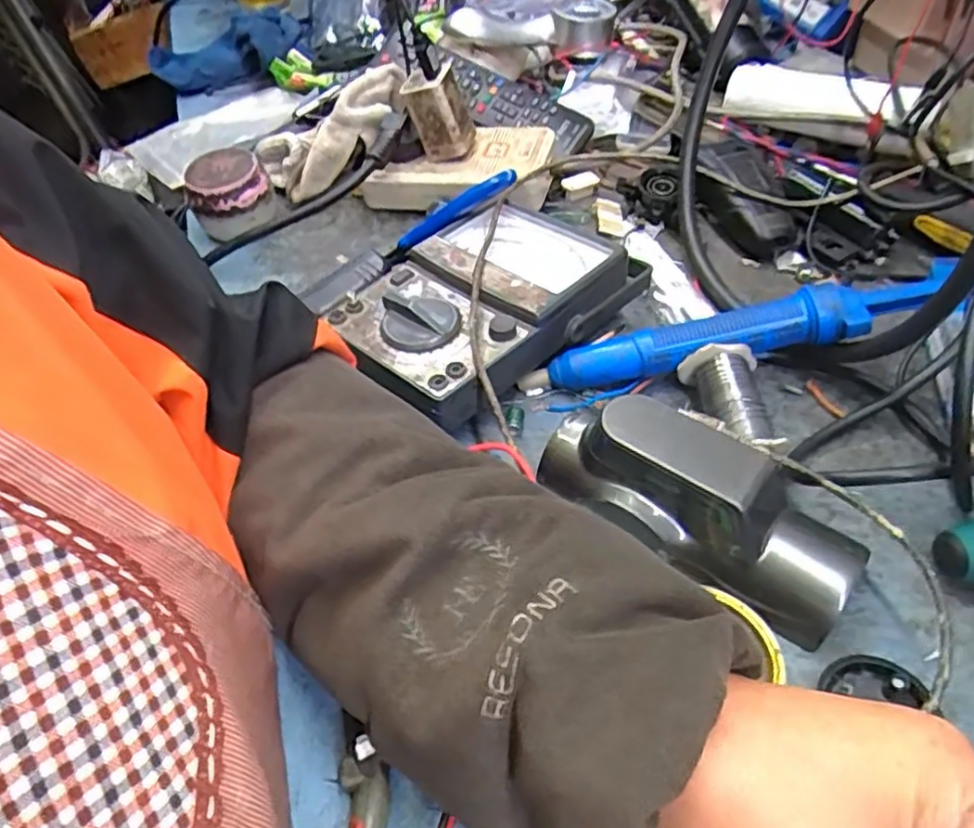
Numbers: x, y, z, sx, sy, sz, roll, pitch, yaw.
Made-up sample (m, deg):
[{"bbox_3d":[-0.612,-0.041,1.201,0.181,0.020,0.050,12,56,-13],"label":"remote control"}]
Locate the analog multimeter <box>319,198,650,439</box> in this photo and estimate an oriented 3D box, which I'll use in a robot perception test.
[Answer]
[{"bbox_3d":[0.000,-0.069,0.436,0.118,0.050,0.189,33,59,28],"label":"analog multimeter"}]

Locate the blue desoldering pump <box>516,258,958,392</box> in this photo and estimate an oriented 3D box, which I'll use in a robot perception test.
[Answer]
[{"bbox_3d":[0.137,-0.044,0.394,0.233,0.025,0.026,-13,48,12],"label":"blue desoldering pump"}]

